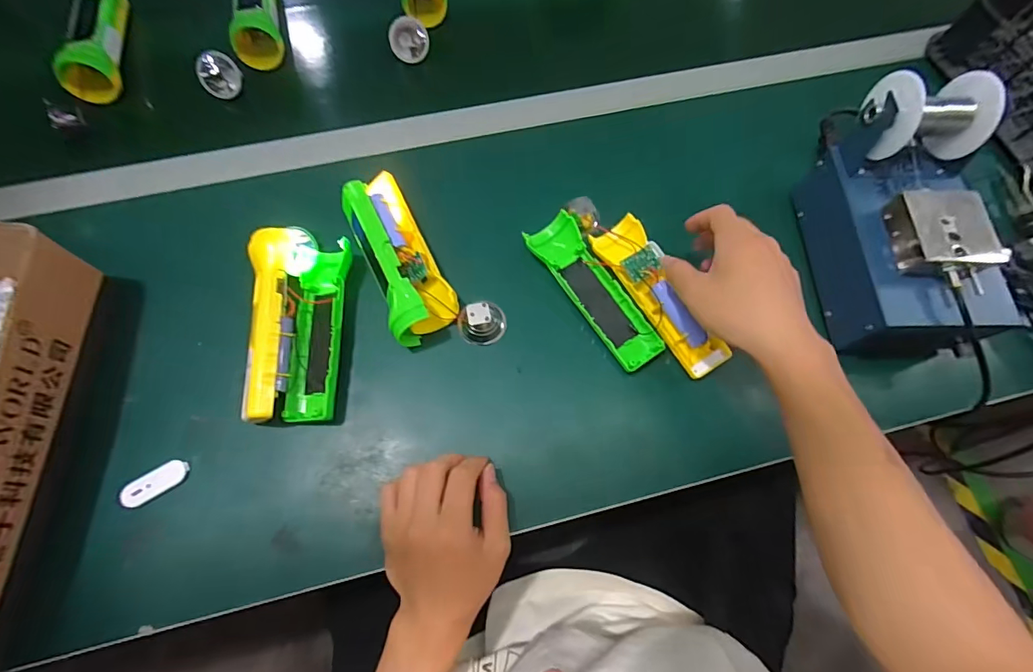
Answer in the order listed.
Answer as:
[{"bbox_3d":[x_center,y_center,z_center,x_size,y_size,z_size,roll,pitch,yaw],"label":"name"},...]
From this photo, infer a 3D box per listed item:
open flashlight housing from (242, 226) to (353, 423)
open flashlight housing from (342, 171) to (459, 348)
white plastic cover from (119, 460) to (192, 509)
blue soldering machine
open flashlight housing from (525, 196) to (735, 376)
[{"bbox_3d":[-0.189,-0.013,0.400,0.075,0.045,0.172,-1,71,-2],"label":"open flashlight housing"},{"bbox_3d":[-0.109,-0.075,0.425,0.057,0.047,0.161,-24,73,-9],"label":"open flashlight housing"},{"bbox_3d":[-0.290,0.118,0.370,0.049,0.011,0.018,-35,75,-12],"label":"white plastic cover"},{"bbox_3d":[0.348,-0.097,0.396,0.125,0.123,0.210,1,71,-1],"label":"blue soldering machine"},{"bbox_3d":[0.102,-0.042,0.422,0.096,0.032,0.194,-36,75,-12],"label":"open flashlight housing"}]

